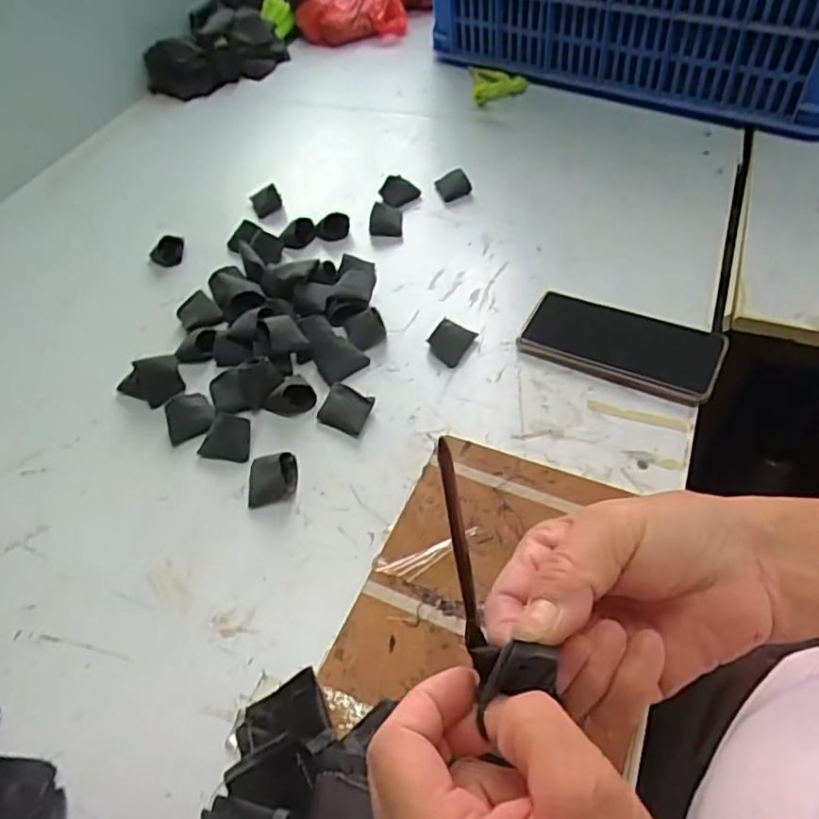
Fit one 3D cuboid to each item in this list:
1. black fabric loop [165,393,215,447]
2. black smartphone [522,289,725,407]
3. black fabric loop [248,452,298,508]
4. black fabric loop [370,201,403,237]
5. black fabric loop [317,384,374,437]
[{"bbox_3d":[-0.185,0.005,0.510,0.038,0.023,0.035,-18,52,-8],"label":"black fabric loop"},{"bbox_3d":[0.177,-0.055,0.515,0.158,0.018,0.075,22,57,22],"label":"black smartphone"},{"bbox_3d":[-0.106,0.052,0.466,0.036,0.022,0.042,-5,51,2],"label":"black fabric loop"},{"bbox_3d":[-0.026,-0.205,0.650,0.035,0.021,0.038,-4,51,3],"label":"black fabric loop"},{"bbox_3d":[-0.053,0.000,0.501,0.039,0.016,0.033,18,56,20],"label":"black fabric loop"}]

